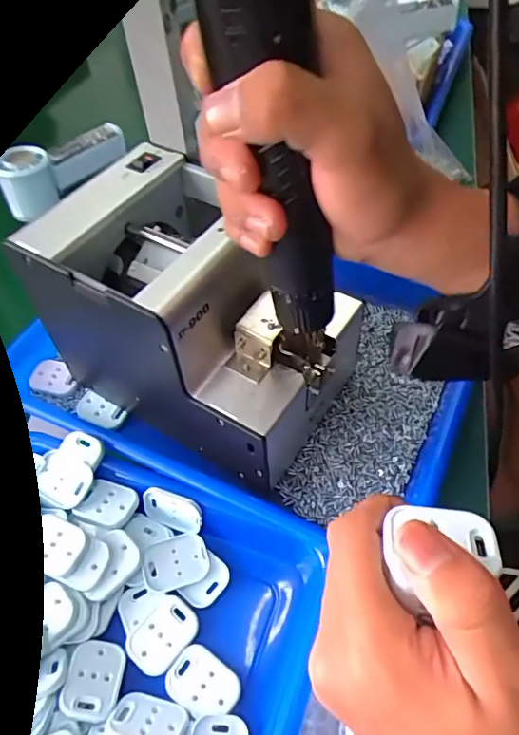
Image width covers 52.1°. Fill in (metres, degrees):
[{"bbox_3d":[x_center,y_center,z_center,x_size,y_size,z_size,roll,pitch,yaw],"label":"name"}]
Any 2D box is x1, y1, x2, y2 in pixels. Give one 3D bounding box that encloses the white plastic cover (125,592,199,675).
[{"bbox_3d":[-0.056,0.153,0.305,0.041,0.006,0.030,-39,60,-24],"label":"white plastic cover"}]

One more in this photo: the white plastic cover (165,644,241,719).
[{"bbox_3d":[-0.031,0.173,0.291,0.039,0.004,0.029,24,57,20],"label":"white plastic cover"}]

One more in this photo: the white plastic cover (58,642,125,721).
[{"bbox_3d":[-0.090,0.169,0.288,0.029,0.005,0.039,12,36,-11],"label":"white plastic cover"}]

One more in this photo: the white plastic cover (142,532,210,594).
[{"bbox_3d":[-0.051,0.120,0.325,0.040,0.005,0.029,-14,63,-20],"label":"white plastic cover"}]

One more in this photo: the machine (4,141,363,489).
[{"bbox_3d":[-0.039,-0.034,0.352,0.175,0.145,0.122,24,58,20],"label":"machine"}]

